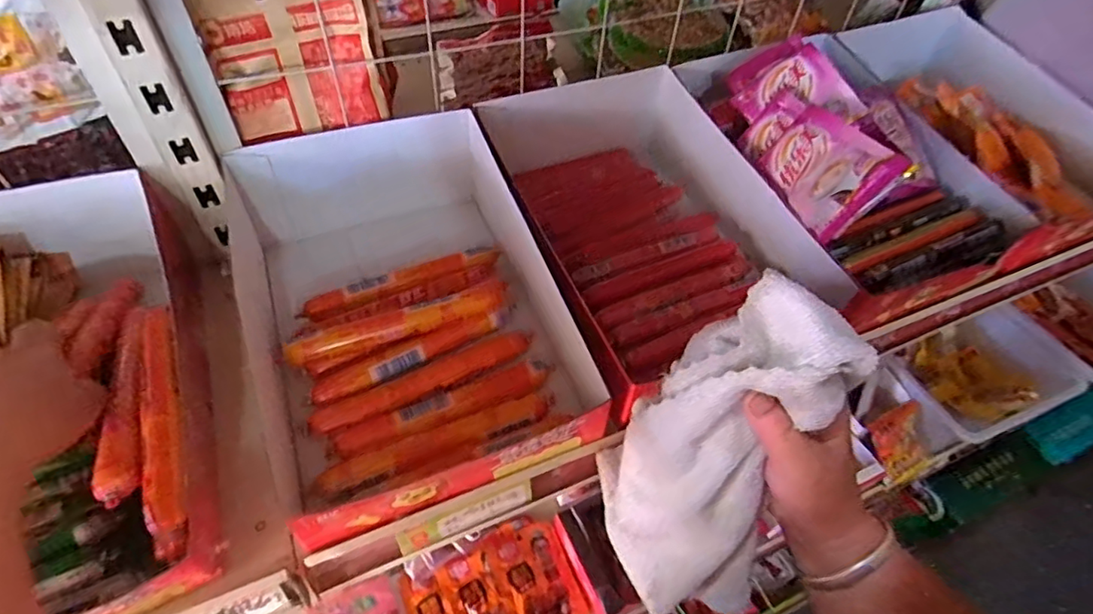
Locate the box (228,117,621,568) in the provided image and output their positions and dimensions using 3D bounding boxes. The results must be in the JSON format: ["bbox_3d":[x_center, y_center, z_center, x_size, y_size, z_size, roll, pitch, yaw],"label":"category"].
[{"bbox_3d":[-0.104,-0.008,0.419,0.198,0.092,0.285,-17,53,-19],"label":"box"}]

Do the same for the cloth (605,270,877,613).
[{"bbox_3d":[0.091,0.081,0.320,0.100,0.209,0.045,23,28,14],"label":"cloth"}]

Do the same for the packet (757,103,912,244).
[{"bbox_3d":[0.217,-0.111,0.454,0.018,0.072,0.103,24,32,-36],"label":"packet"}]

